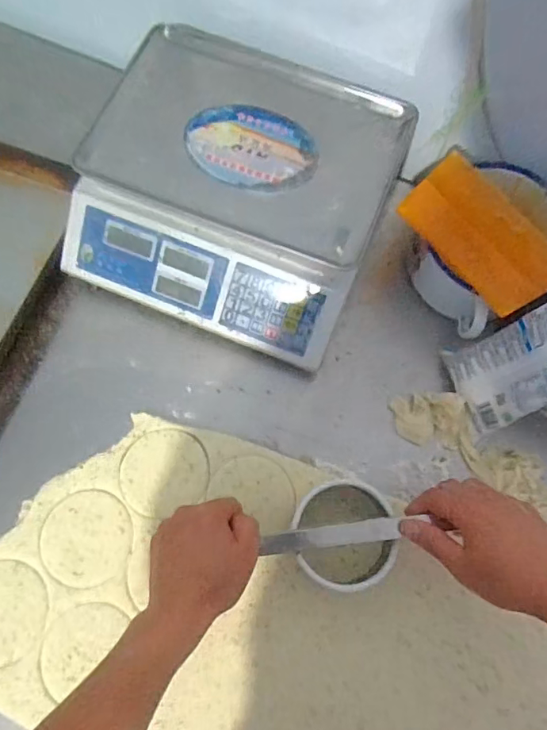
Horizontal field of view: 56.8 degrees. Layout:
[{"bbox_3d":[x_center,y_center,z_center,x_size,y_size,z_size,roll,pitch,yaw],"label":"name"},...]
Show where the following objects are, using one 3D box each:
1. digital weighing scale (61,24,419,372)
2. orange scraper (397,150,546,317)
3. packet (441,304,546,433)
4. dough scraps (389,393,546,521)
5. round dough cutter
[{"bbox_3d":[-0.042,-0.202,0.604,0.336,0.130,0.316,22,73,4],"label":"digital weighing scale"},{"bbox_3d":[0.233,-0.145,0.558,0.114,0.012,0.179,-35,78,-15],"label":"orange scraper"},{"bbox_3d":[0.261,0.002,0.541,0.022,0.145,0.102,9,62,-41],"label":"packet"},{"bbox_3d":[0.245,0.098,0.582,0.233,0.028,0.064,31,74,7],"label":"dough scraps"},{"bbox_3d":[0.071,0.174,0.523,0.099,0.051,0.103,1,73,-2],"label":"round dough cutter"}]

